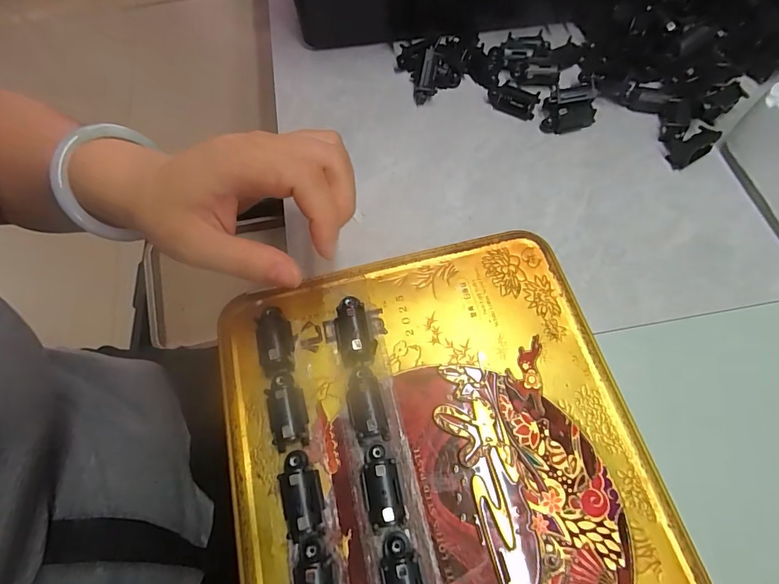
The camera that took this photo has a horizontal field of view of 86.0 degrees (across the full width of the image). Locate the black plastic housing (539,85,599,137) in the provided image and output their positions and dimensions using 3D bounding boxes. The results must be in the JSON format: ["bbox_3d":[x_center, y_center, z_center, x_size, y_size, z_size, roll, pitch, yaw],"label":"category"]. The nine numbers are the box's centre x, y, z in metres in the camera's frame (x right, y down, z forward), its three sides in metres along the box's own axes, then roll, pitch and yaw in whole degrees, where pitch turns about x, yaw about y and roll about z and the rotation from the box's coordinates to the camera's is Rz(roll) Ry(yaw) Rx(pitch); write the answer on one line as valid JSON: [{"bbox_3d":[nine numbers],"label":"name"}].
[{"bbox_3d":[0.125,-0.126,0.292,0.034,0.019,0.023,-7,66,-2],"label":"black plastic housing"}]

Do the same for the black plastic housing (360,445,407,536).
[{"bbox_3d":[-0.004,0.087,0.186,0.017,0.014,0.033,-12,66,-4],"label":"black plastic housing"}]

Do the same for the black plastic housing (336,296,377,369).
[{"bbox_3d":[-0.019,0.020,0.217,0.019,0.013,0.035,-13,66,-5],"label":"black plastic housing"}]

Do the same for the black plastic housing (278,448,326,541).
[{"bbox_3d":[-0.038,0.088,0.185,0.015,0.018,0.033,-17,67,-6],"label":"black plastic housing"}]

